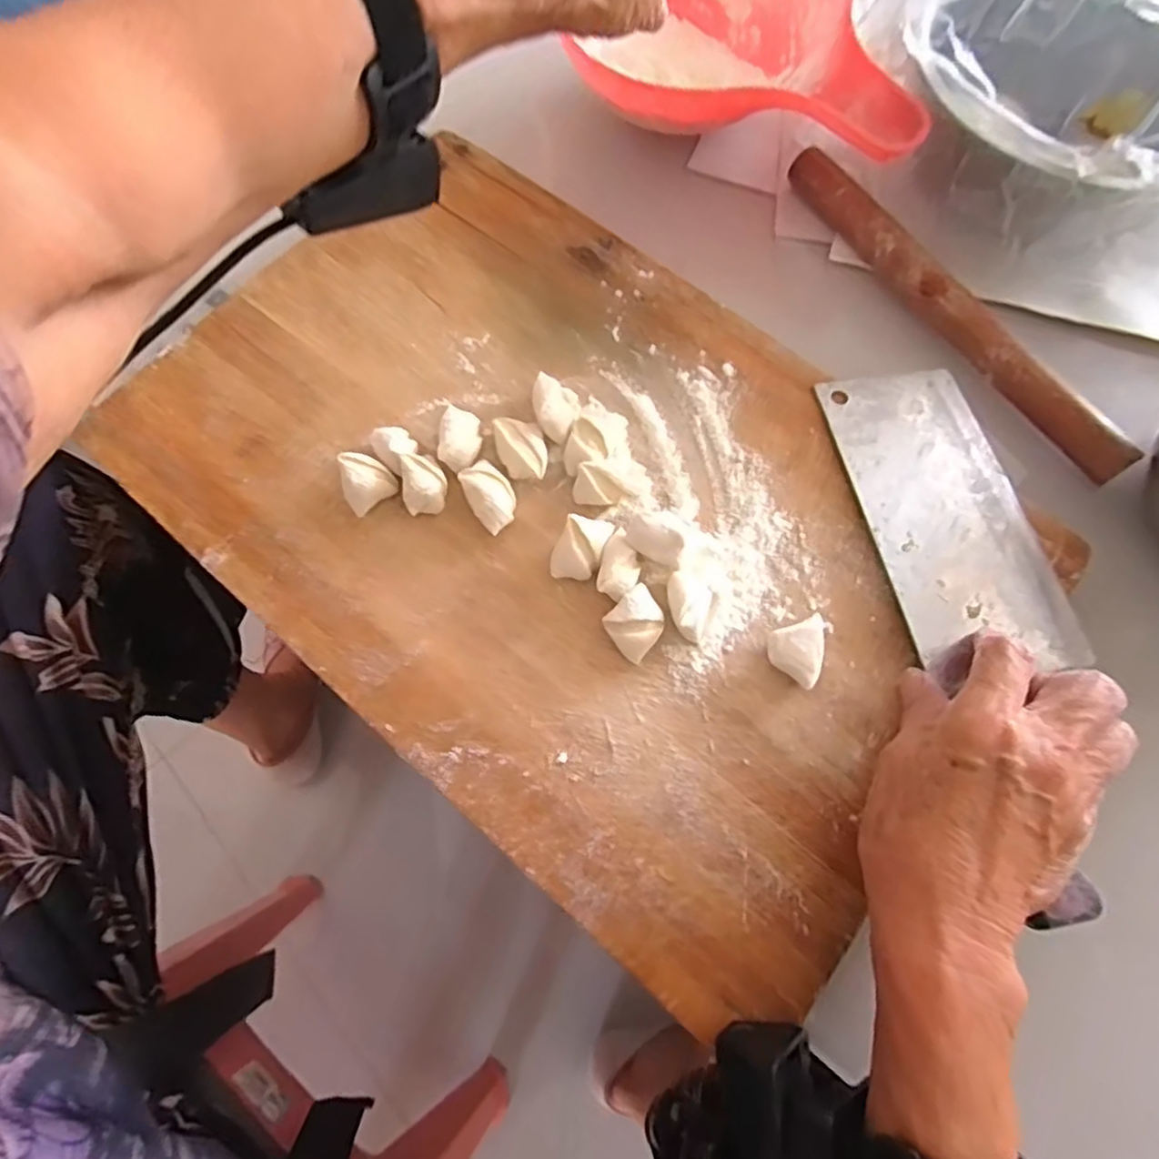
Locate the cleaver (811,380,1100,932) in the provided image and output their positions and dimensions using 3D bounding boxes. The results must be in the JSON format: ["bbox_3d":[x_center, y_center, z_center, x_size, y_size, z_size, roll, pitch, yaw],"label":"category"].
[{"bbox_3d":[0.200,0.009,0.330,0.084,0.017,0.274,-9,67,-3],"label":"cleaver"}]

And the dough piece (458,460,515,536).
[{"bbox_3d":[-0.046,-0.043,0.350,0.023,0.020,0.037,-25,72,-8],"label":"dough piece"}]

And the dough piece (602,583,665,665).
[{"bbox_3d":[0.028,0.021,0.328,0.026,0.017,0.031,41,76,14],"label":"dough piece"}]

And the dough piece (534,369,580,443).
[{"bbox_3d":[-0.013,-0.094,0.366,0.023,0.020,0.037,8,71,4],"label":"dough piece"}]

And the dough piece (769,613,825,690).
[{"bbox_3d":[0.104,0.033,0.323,0.024,0.017,0.035,12,71,5],"label":"dough piece"}]

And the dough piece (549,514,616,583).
[{"bbox_3d":[0.000,-0.014,0.338,0.022,0.021,0.031,25,73,10],"label":"dough piece"}]

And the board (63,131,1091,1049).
[{"bbox_3d":[-0.011,-0.050,0.360,0.452,0.032,0.300,38,73,15],"label":"board"}]

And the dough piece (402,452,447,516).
[{"bbox_3d":[-0.083,-0.051,0.352,0.023,0.023,0.029,-21,71,-6],"label":"dough piece"}]

